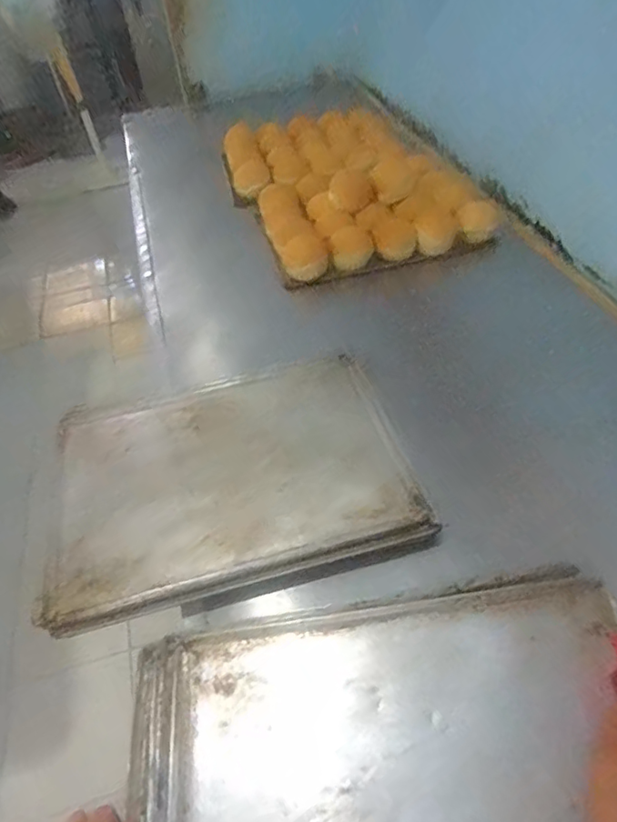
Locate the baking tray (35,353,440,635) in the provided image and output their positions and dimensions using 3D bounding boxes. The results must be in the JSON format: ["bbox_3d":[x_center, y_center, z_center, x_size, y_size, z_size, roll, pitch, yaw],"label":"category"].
[{"bbox_3d":[-0.113,0.081,0.742,0.459,0.029,0.336,-14,46,-6],"label":"baking tray"}]

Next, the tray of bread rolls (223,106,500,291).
[{"bbox_3d":[0.064,-0.554,1.298,0.454,0.083,0.717,-17,47,-11],"label":"tray of bread rolls"}]

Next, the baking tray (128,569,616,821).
[{"bbox_3d":[0.087,0.336,0.465,0.469,0.021,0.357,-11,46,-3],"label":"baking tray"}]

